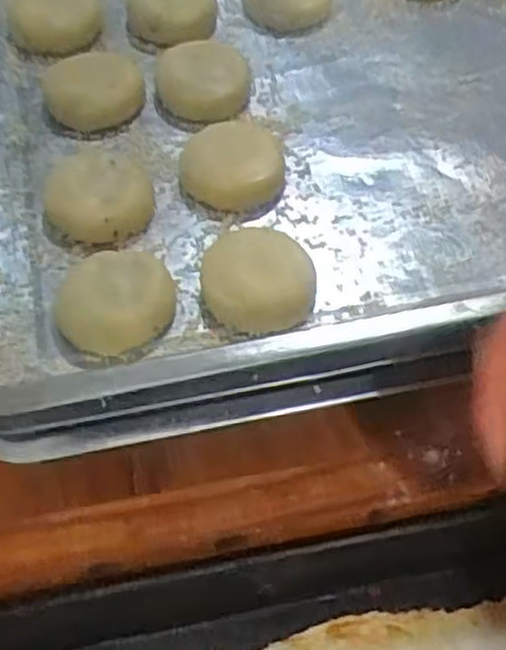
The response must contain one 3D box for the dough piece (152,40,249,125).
[{"bbox_3d":[-0.033,-0.166,0.517,0.060,0.023,0.071,-4,56,-3],"label":"dough piece"}]

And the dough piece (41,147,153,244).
[{"bbox_3d":[-0.089,-0.079,0.454,0.059,0.017,0.070,-10,57,-7],"label":"dough piece"}]

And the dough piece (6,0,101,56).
[{"bbox_3d":[-0.138,-0.213,0.554,0.061,0.016,0.071,-10,57,-7],"label":"dough piece"}]

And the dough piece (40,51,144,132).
[{"bbox_3d":[-0.102,-0.155,0.508,0.061,0.021,0.062,0,56,0],"label":"dough piece"}]

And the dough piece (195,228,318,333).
[{"bbox_3d":[0.003,-0.026,0.416,0.061,0.017,0.057,0,56,0],"label":"dough piece"}]

